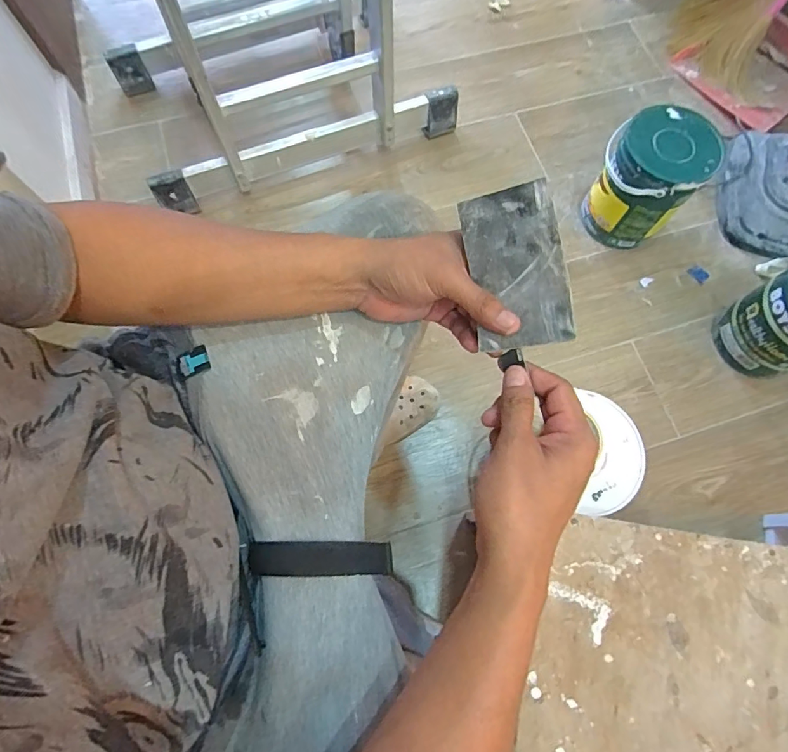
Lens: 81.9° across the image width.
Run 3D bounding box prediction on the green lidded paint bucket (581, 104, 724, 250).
[{"bbox_3d":[0.487,-0.379,0.892,0.177,0.204,0.167,0,72,-1],"label":"green lidded paint bucket"}]

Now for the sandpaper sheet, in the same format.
[{"bbox_3d":[0.089,-0.078,0.333,0.067,0.011,0.112,-9,97,25],"label":"sandpaper sheet"}]

